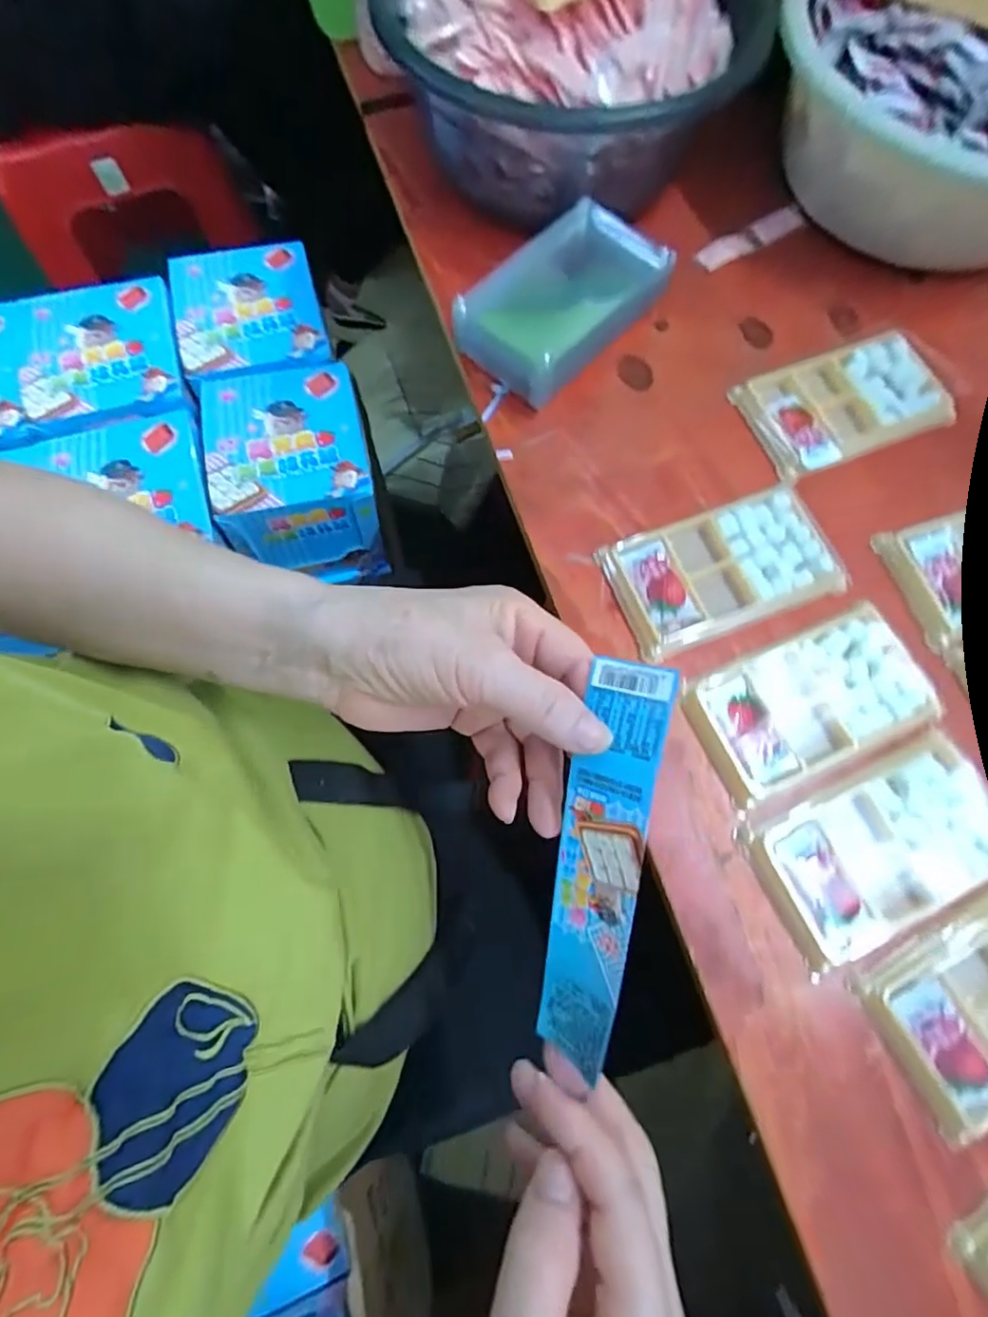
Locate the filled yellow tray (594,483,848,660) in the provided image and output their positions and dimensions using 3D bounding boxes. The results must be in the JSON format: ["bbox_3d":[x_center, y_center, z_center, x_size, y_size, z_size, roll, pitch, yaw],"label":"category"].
[{"bbox_3d":[0.142,-0.056,0.359,0.135,0.012,0.074,-18,74,-6],"label":"filled yellow tray"}]

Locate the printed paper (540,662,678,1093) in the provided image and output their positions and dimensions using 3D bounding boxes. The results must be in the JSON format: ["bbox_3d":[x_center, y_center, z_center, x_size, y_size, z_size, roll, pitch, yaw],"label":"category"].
[{"bbox_3d":[0.043,0.084,0.235,0.036,0.008,0.164,13,96,42],"label":"printed paper"}]

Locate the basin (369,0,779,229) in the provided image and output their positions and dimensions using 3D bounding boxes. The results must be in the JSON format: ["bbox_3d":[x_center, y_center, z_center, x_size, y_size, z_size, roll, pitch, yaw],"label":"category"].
[{"bbox_3d":[0.052,-0.423,0.429,0.256,0.110,0.249,0,73,-1],"label":"basin"}]

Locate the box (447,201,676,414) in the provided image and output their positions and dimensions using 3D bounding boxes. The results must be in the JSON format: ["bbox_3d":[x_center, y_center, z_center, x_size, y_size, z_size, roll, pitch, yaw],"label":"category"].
[{"bbox_3d":[0.051,-0.246,0.402,0.080,0.046,0.150,40,77,10],"label":"box"}]

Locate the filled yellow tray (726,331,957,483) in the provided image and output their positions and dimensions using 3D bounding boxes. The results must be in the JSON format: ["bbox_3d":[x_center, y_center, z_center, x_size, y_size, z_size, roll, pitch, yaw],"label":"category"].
[{"bbox_3d":[0.244,-0.179,0.399,0.140,0.020,0.080,-22,75,-7],"label":"filled yellow tray"}]

